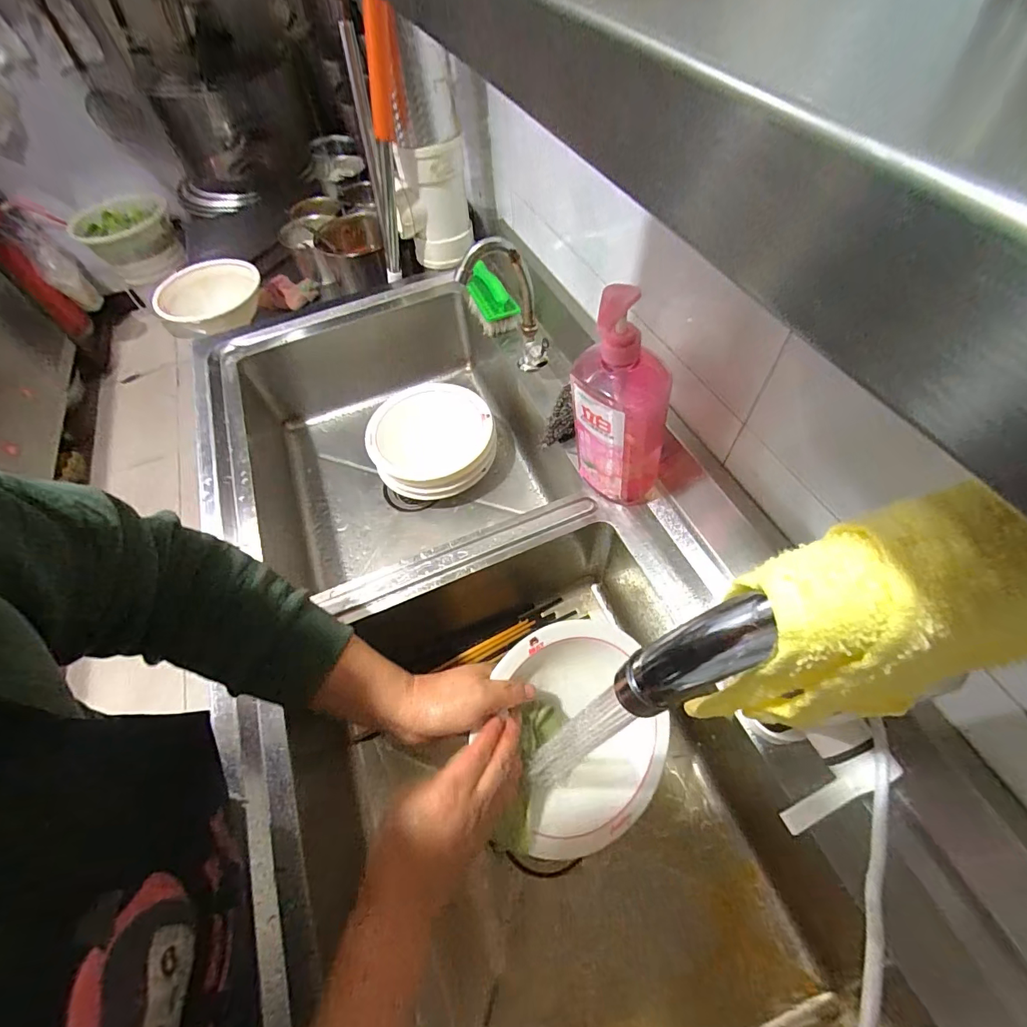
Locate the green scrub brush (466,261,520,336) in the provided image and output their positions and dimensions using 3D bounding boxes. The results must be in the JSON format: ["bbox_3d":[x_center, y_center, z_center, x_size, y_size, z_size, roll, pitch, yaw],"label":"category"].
[{"bbox_3d":[-0.036,-0.362,0.778,0.059,0.072,0.116,-20,58,-8],"label":"green scrub brush"}]

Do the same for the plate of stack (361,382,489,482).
[{"bbox_3d":[-0.148,-0.140,0.793,0.201,0.036,0.199,-2,57,3],"label":"plate of stack"}]

